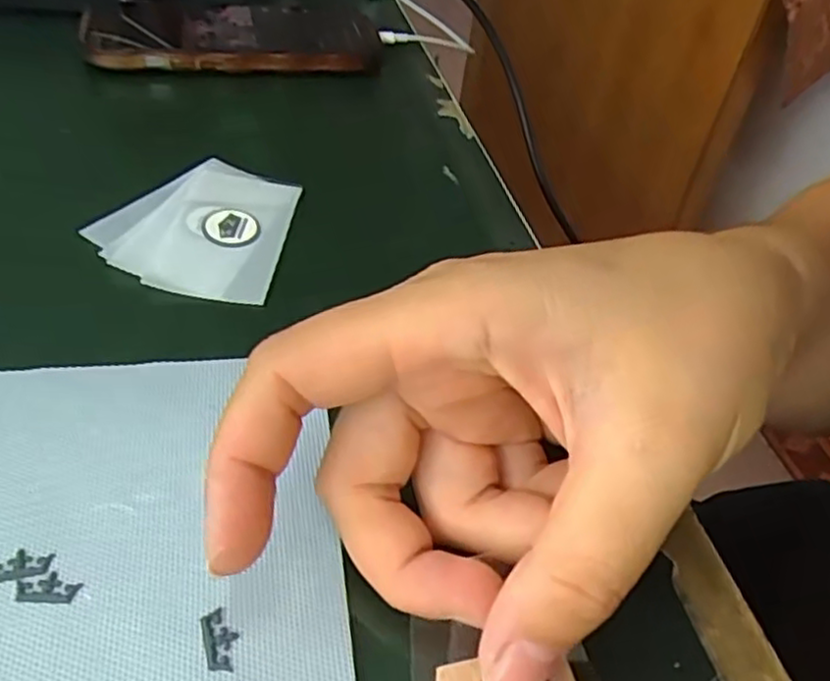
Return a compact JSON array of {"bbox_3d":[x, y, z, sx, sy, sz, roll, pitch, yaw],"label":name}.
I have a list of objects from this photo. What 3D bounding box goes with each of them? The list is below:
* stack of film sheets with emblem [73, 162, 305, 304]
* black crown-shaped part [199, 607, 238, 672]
[{"bbox_3d":[-0.080,-0.045,0.267,0.066,0.004,0.077,9,44,-1],"label":"stack of film sheets with emblem"},{"bbox_3d":[-0.042,0.064,0.156,0.007,0.004,0.013,-11,46,-20],"label":"black crown-shaped part"}]

